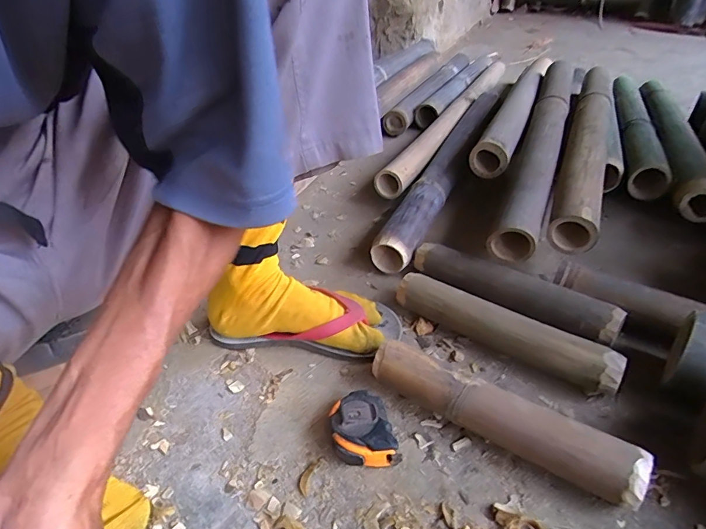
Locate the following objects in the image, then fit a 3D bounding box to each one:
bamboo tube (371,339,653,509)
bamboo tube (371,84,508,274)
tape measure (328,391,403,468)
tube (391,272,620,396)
[{"bbox_3d":[0.131,0.143,0.408,0.249,0.052,0.043,21,46,31],"label":"bamboo tube"},{"bbox_3d":[0.208,-0.225,0.850,0.062,0.068,0.750,12,42,22],"label":"bamboo tube"},{"bbox_3d":[0.008,0.163,0.415,0.054,0.034,0.069,-14,39,-9],"label":"tape measure"},{"bbox_3d":[0.166,0.075,0.494,0.250,0.052,0.038,24,48,33],"label":"tube"}]

